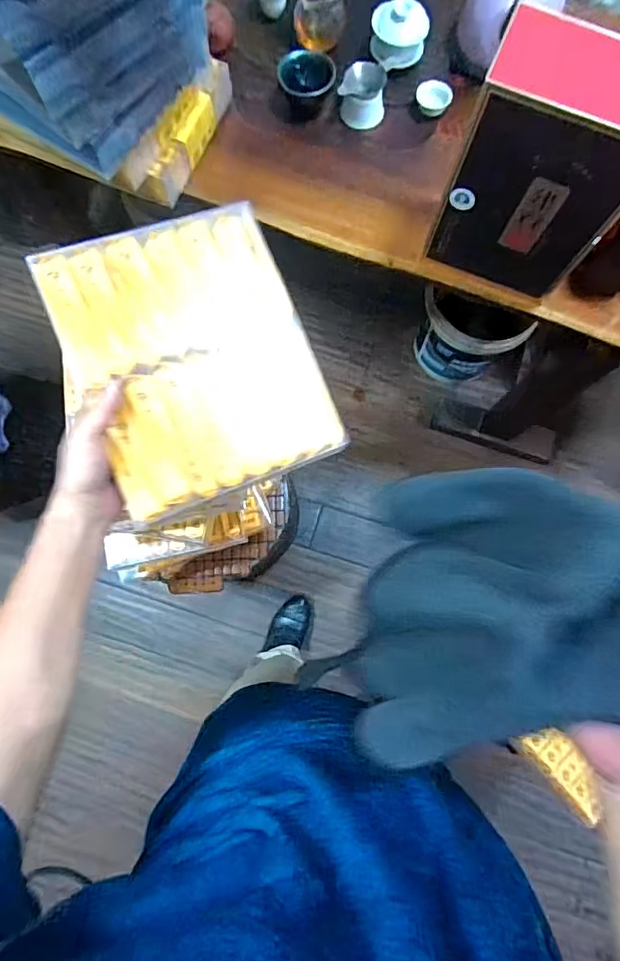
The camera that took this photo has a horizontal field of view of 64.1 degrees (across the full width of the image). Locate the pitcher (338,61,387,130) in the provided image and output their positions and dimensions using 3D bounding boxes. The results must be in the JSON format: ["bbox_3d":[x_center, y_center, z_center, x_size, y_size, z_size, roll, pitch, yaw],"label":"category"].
[{"bbox_3d":[0.081,-0.602,0.776,0.079,0.058,0.061,-3,80,0],"label":"pitcher"}]

